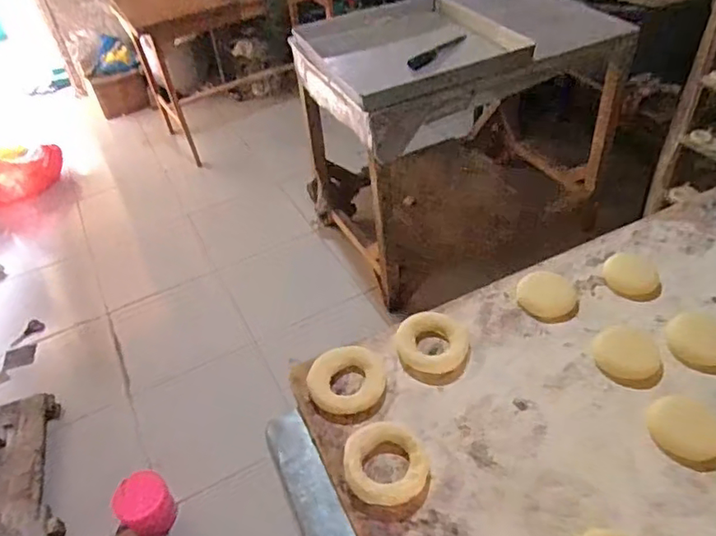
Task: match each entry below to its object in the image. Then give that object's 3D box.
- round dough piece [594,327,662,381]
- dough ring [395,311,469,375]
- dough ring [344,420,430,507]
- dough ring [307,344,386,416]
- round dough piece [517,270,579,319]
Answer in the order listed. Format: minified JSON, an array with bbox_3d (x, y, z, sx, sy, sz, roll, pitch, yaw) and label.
[{"bbox_3d":[0.261,0.082,0.553,0.057,0.009,0.058,-4,43,4],"label":"round dough piece"},{"bbox_3d":[0.074,0.076,0.575,0.071,0.021,0.062,11,46,19],"label":"dough ring"},{"bbox_3d":[0.025,0.168,0.494,0.071,0.017,0.074,-4,43,4],"label":"dough ring"},{"bbox_3d":[-0.011,0.107,0.552,0.070,0.012,0.072,-4,43,4],"label":"dough ring"},{"bbox_3d":[0.202,0.027,0.605,0.060,0.022,0.051,8,45,15],"label":"round dough piece"}]

